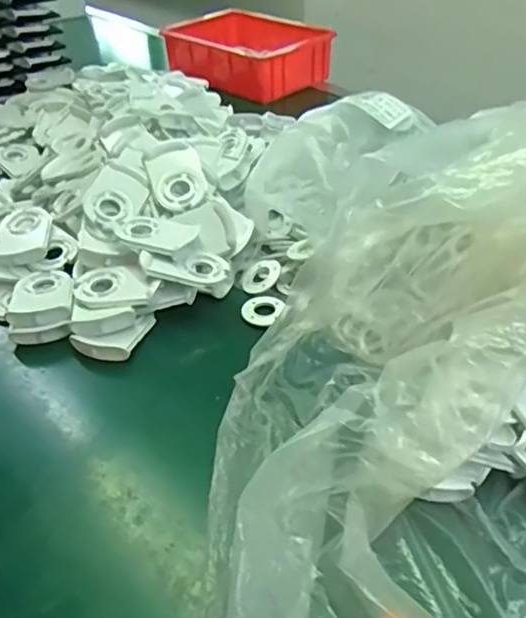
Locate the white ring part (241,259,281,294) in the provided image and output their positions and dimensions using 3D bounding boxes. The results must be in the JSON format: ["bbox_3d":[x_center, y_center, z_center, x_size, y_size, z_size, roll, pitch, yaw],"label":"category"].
[{"bbox_3d":[-0.002,-0.034,0.616,0.044,0.006,0.036,-41,49,2],"label":"white ring part"}]

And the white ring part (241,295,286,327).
[{"bbox_3d":[-0.001,0.001,0.585,0.039,0.007,0.039,-1,41,1],"label":"white ring part"}]

